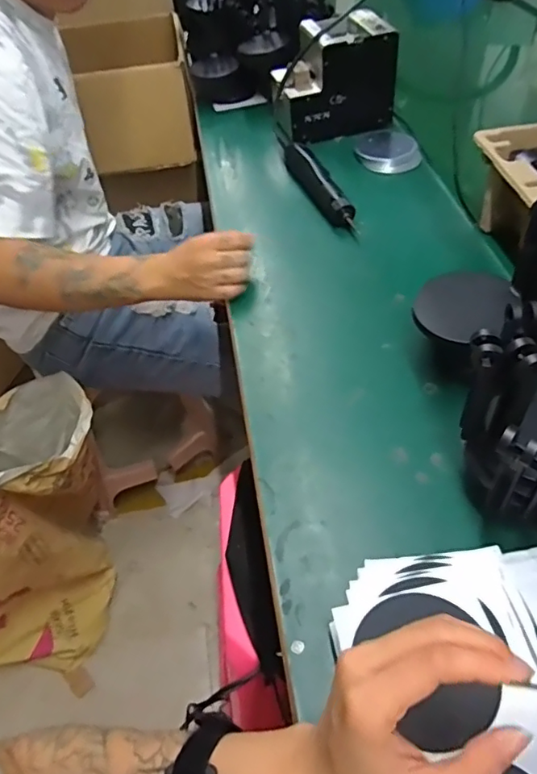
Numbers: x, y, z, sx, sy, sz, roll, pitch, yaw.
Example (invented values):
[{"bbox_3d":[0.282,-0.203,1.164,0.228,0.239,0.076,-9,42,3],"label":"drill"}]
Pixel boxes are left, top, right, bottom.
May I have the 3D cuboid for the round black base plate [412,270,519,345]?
[{"bbox_3d":[0.191,-0.080,0.524,0.087,0.005,0.074,13,80,13],"label":"round black base plate"}]

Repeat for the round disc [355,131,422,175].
[{"bbox_3d":[0.192,-0.381,0.859,0.090,0.026,0.104,-2,53,-1],"label":"round disc"}]

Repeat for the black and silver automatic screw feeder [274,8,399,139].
[{"bbox_3d":[0.102,-0.512,0.879,0.186,0.140,0.130,-12,54,-9],"label":"black and silver automatic screw feeder"}]

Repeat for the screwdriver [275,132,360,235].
[{"bbox_3d":[0.068,-0.315,0.795,0.037,0.034,0.241,-15,54,-11],"label":"screwdriver"}]

